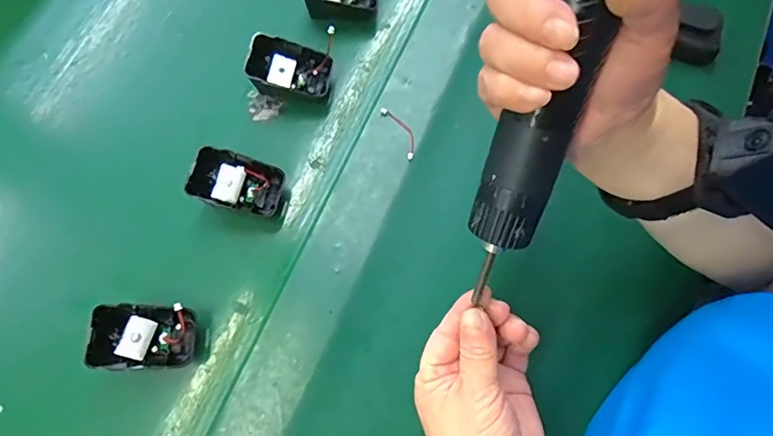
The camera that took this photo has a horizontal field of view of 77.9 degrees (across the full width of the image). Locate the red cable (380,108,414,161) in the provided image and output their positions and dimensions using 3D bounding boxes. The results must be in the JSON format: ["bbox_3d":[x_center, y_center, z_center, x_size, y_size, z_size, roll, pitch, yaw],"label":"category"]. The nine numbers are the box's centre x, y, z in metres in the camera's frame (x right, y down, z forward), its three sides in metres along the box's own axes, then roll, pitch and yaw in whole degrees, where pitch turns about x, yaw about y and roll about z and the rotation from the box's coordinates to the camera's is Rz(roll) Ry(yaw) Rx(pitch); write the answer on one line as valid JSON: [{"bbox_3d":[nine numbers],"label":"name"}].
[{"bbox_3d":[0.013,-0.073,0.406,0.014,0.005,0.052,-27,79,-6],"label":"red cable"}]

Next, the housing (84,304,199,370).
[{"bbox_3d":[-0.173,0.086,0.349,0.064,0.040,0.045,-1,74,1],"label":"housing"}]

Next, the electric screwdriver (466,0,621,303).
[{"bbox_3d":[0.075,-0.068,0.212,0.037,0.032,0.209,15,115,5],"label":"electric screwdriver"}]

